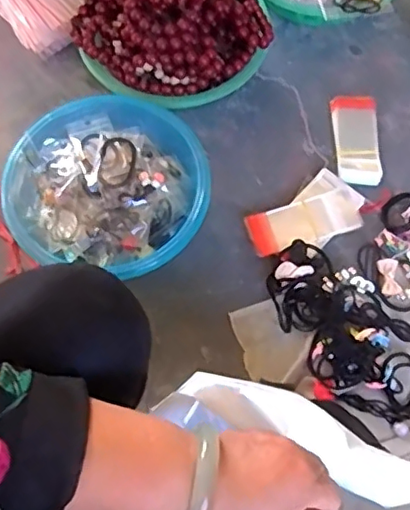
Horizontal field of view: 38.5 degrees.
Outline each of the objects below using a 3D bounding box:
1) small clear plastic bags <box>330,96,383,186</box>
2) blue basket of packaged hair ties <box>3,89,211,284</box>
[{"bbox_3d":[0.194,-0.149,0.750,0.057,0.011,0.132,4,67,-1],"label":"small clear plastic bags"},{"bbox_3d":[-0.104,-0.083,0.674,0.215,0.079,0.224,1,67,-2],"label":"blue basket of packaged hair ties"}]

